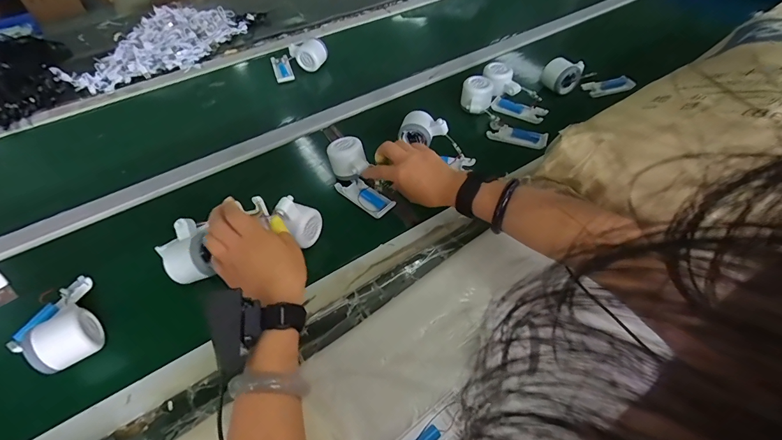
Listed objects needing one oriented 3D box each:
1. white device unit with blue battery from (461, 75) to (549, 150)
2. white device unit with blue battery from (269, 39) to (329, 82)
[{"bbox_3d":[0.208,-0.199,0.674,0.087,0.056,0.193,-32,58,-20],"label":"white device unit with blue battery"},{"bbox_3d":[-0.212,-0.377,0.823,0.128,0.051,0.086,-19,54,-11],"label":"white device unit with blue battery"}]

